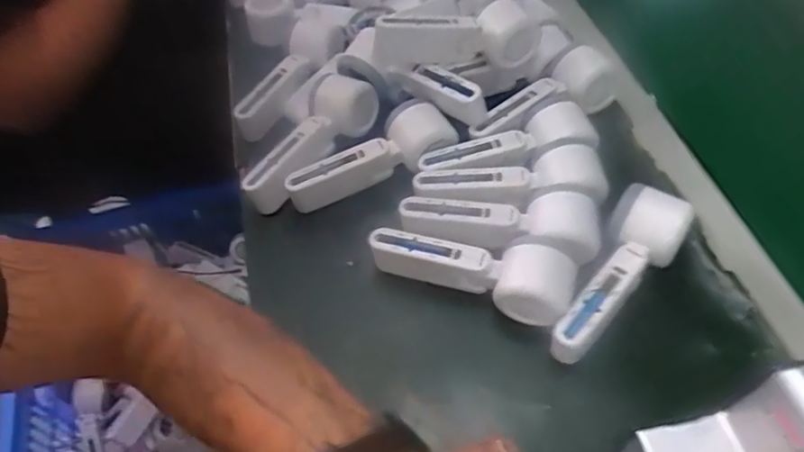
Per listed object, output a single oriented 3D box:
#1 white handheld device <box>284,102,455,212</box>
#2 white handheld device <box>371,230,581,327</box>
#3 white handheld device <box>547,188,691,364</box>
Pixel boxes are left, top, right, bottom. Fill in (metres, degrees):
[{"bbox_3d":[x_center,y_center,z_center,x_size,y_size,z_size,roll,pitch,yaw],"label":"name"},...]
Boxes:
[{"bbox_3d":[-0.031,-0.065,0.525,0.161,0.045,0.052,-28,56,0],"label":"white handheld device"},{"bbox_3d":[0.056,0.032,0.456,0.160,0.048,0.047,18,57,16],"label":"white handheld device"},{"bbox_3d":[0.167,0.037,0.440,0.055,0.041,0.156,33,76,25],"label":"white handheld device"}]

